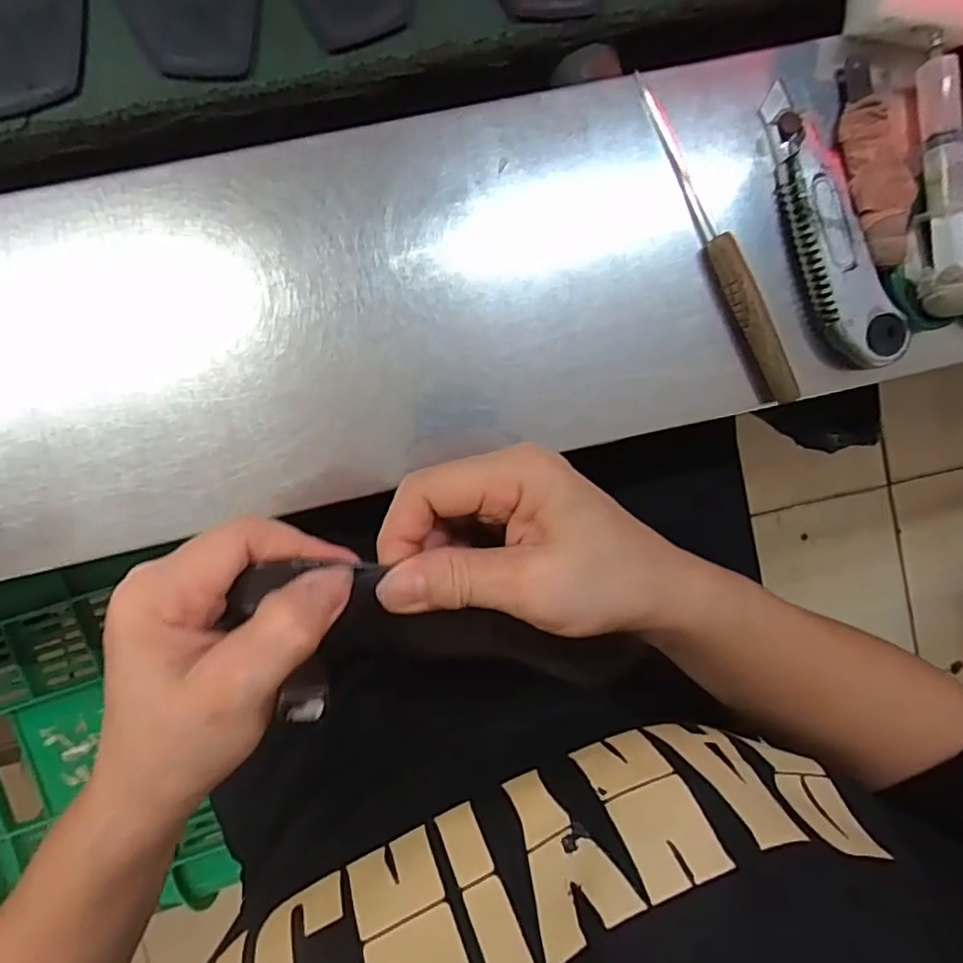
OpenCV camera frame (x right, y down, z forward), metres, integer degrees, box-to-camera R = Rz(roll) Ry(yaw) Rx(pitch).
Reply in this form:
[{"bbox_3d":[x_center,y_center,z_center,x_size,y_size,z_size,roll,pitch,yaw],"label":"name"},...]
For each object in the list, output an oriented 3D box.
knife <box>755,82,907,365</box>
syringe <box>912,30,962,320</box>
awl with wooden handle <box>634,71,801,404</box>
[{"bbox_3d":[0.194,-0.141,0.343,0.034,0.019,0.159,-25,94,-2],"label":"knife"},{"bbox_3d":[0.256,-0.166,0.335,0.020,0.018,0.147,-4,93,-3],"label":"syringe"},{"bbox_3d":[0.131,-0.133,0.343,0.015,0.016,0.194,-29,94,-2],"label":"awl with wooden handle"}]

